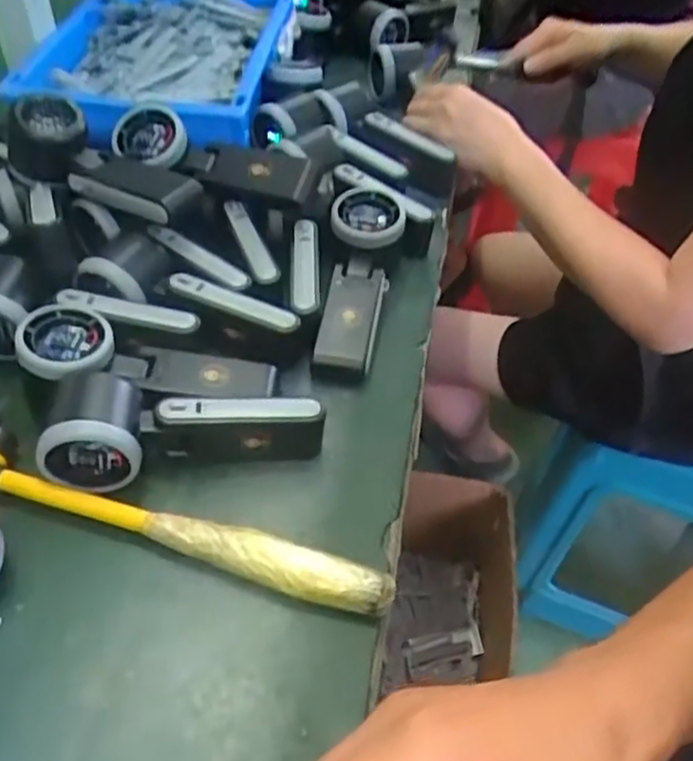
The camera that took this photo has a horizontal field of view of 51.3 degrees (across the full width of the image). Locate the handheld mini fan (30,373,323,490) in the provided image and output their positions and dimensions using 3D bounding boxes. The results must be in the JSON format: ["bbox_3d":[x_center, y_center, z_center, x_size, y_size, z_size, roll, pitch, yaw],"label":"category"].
[{"bbox_3d":[-0.101,0.024,0.452,0.163,0.058,0.056,-8,47,-11],"label":"handheld mini fan"}]

